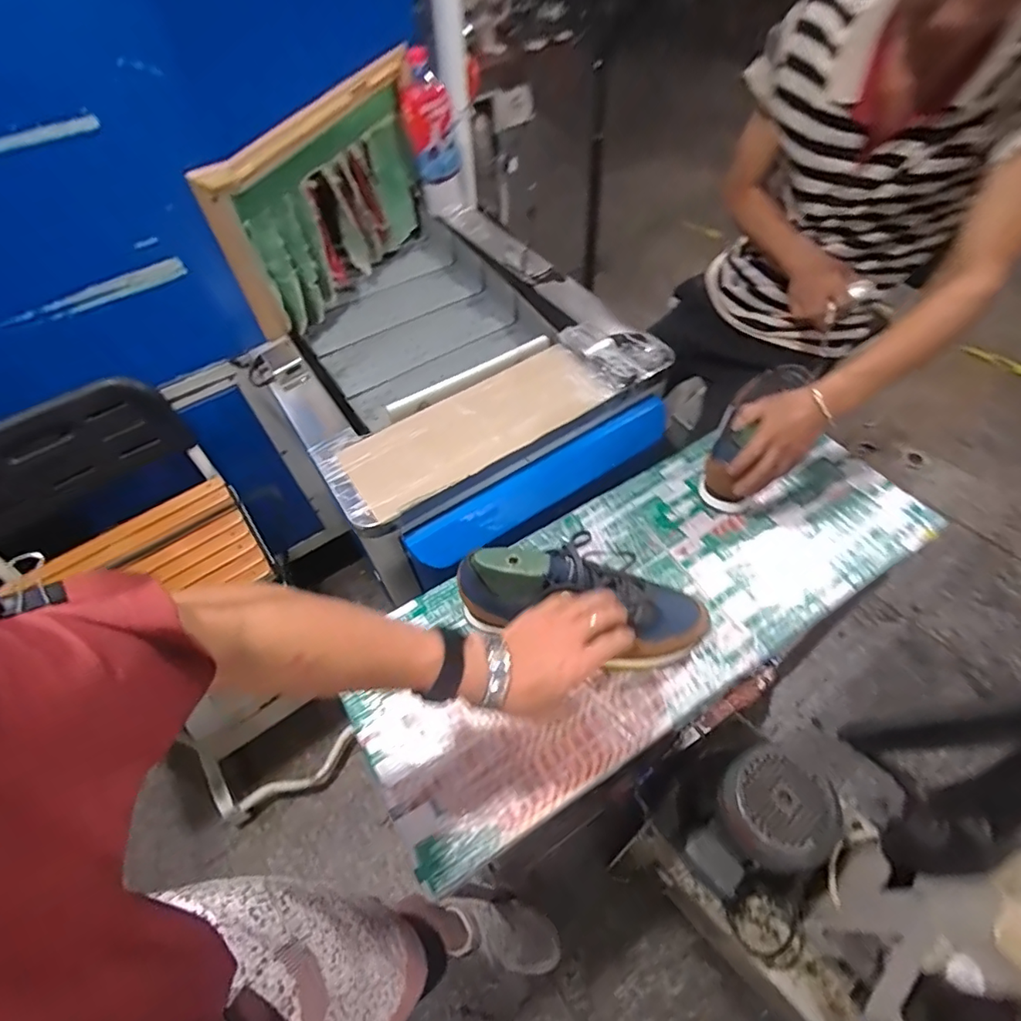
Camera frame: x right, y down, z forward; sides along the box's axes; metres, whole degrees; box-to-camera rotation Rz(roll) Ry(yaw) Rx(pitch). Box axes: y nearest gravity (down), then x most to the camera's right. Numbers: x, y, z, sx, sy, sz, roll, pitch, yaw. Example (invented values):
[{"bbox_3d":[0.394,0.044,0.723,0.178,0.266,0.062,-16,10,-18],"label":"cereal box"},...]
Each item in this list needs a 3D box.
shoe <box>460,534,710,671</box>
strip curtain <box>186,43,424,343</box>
[{"bbox_3d":[0.091,0.103,0.660,0.298,0.093,0.113,16,56,-1],"label":"shoe"},{"bbox_3d":[-0.346,-0.595,1.073,0.091,0.335,0.544,18,58,16],"label":"strip curtain"}]

